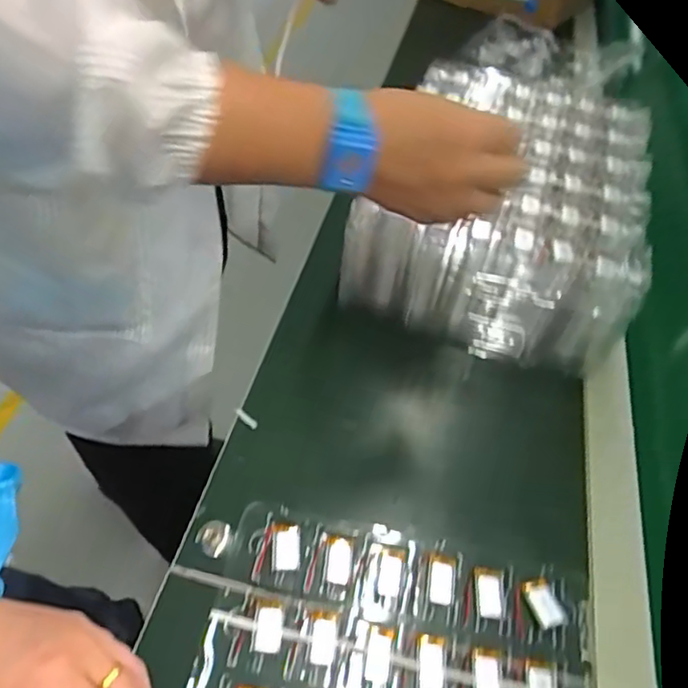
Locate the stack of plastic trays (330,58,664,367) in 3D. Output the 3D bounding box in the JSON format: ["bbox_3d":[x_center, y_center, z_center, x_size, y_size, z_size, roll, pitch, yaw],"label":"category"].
[{"bbox_3d":[0.180,-0.147,0.623,0.248,0.112,0.318,24,51,11],"label":"stack of plastic trays"}]

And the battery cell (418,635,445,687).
[{"bbox_3d":[0.058,0.211,0.392,0.017,0.004,0.033,6,51,4],"label":"battery cell"}]

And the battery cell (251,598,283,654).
[{"bbox_3d":[-0.051,0.188,0.399,0.018,0.004,0.034,2,51,1],"label":"battery cell"}]

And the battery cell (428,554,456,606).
[{"bbox_3d":[0.071,0.169,0.426,0.018,0.004,0.033,11,50,0],"label":"battery cell"}]

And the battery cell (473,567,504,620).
[{"bbox_3d":[0.104,0.178,0.424,0.021,0.004,0.033,9,50,-2],"label":"battery cell"}]

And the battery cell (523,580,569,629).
[{"bbox_3d":[0.142,0.183,0.420,0.019,0.004,0.033,-10,53,-16],"label":"battery cell"}]

